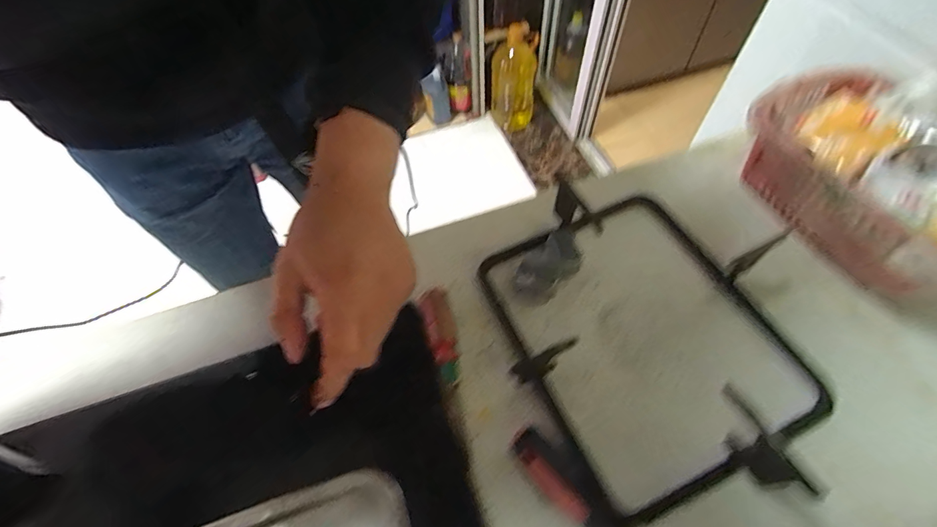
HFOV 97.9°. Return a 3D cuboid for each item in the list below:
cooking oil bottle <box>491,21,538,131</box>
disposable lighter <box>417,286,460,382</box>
[{"bbox_3d":[0.162,-0.652,1.502,0.161,0.353,0.098,5,59,6],"label":"cooking oil bottle"},{"bbox_3d":[-0.022,0.058,0.340,0.025,0.015,0.076,-19,59,-8],"label":"disposable lighter"}]

